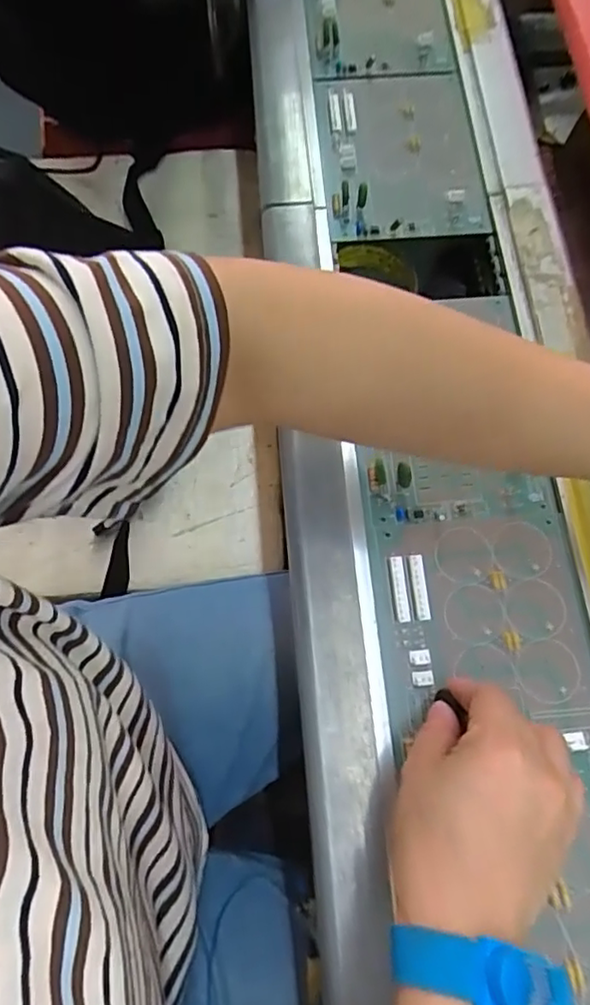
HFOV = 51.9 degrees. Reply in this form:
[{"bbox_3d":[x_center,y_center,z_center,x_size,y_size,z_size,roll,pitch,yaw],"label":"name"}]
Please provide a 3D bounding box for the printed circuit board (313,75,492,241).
[{"bbox_3d":[0.081,-0.283,0.484,0.120,0.016,0.168,-6,71,1],"label":"printed circuit board"}]

